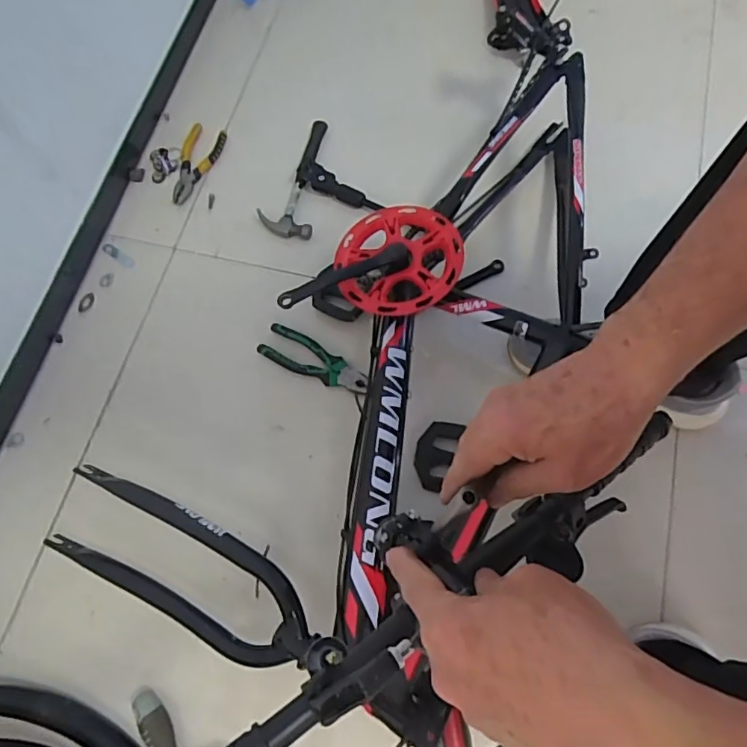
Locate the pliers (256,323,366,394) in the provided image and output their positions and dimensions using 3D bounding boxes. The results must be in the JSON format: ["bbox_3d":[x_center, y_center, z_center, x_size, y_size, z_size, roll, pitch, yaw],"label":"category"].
[{"bbox_3d":[-0.085,-0.017,0.796,0.166,0.023,0.052,28,74,12],"label":"pliers"}]

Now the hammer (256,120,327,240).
[{"bbox_3d":[-0.121,-0.321,0.900,0.083,0.026,0.220,14,81,7],"label":"hammer"}]

